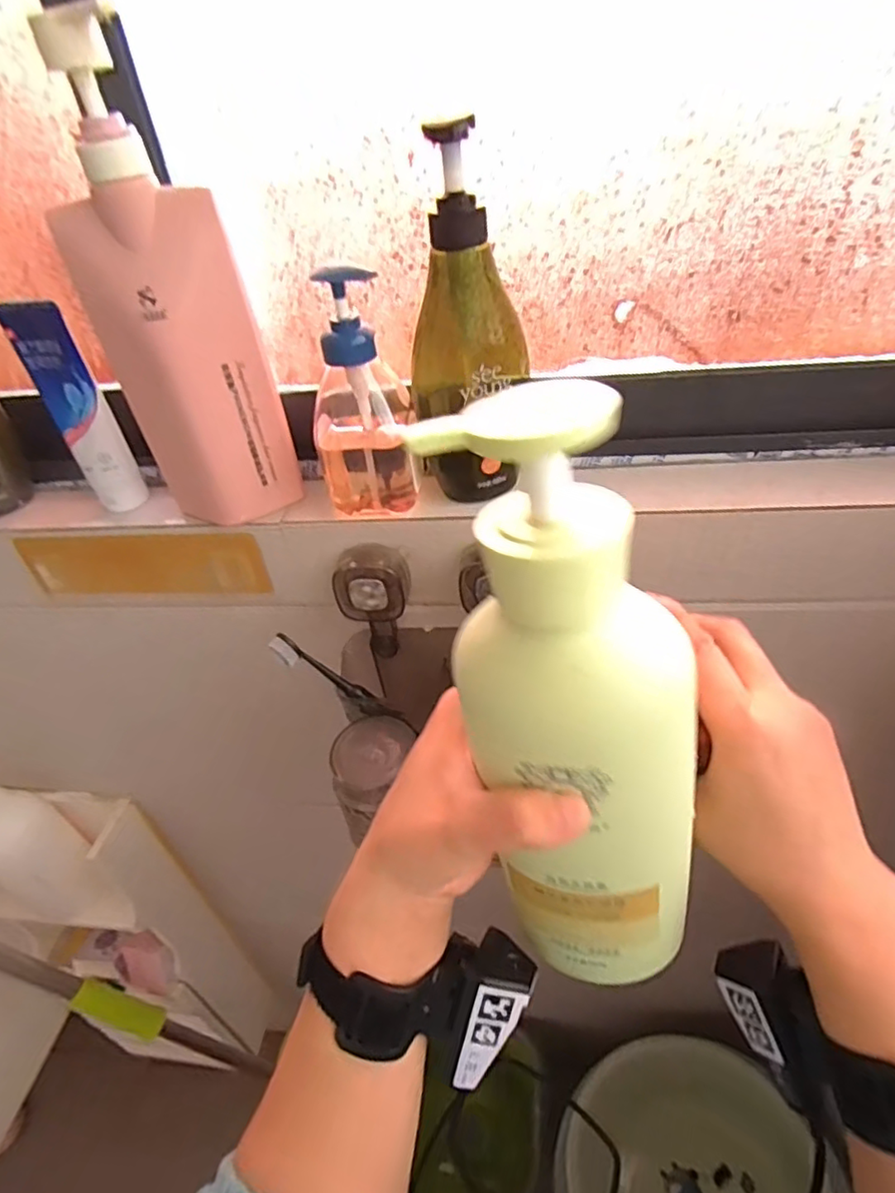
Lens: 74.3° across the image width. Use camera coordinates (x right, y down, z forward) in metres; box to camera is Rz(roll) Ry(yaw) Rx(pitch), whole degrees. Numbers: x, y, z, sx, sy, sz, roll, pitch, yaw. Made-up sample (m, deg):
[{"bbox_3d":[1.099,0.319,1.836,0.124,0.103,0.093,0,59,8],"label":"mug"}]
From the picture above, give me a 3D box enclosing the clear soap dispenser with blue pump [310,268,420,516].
[{"bbox_3d":[-0.062,-0.139,0.419,0.071,0.159,0.050,-4,38,4],"label":"clear soap dispenser with blue pump"}]

